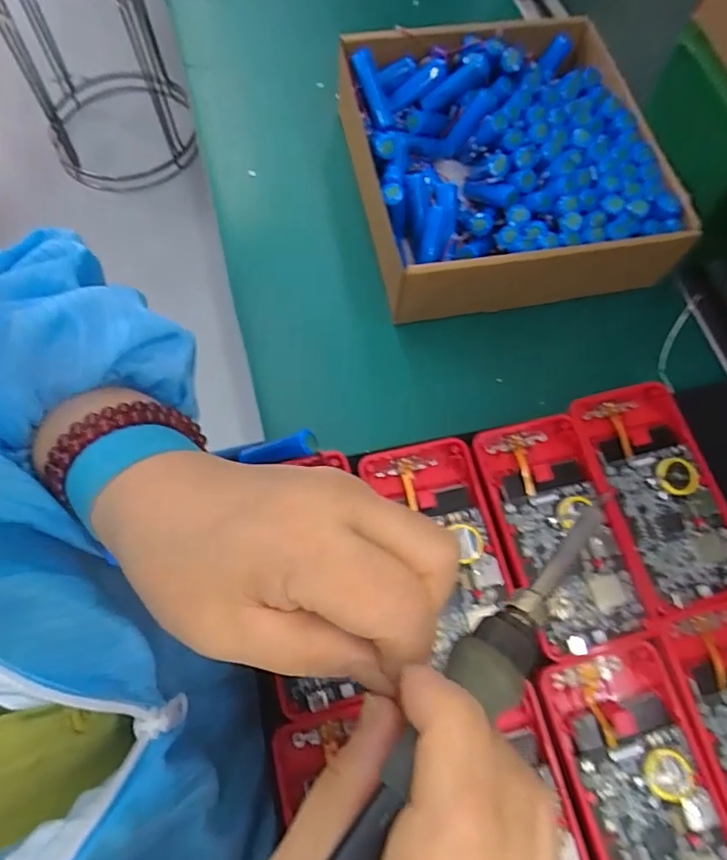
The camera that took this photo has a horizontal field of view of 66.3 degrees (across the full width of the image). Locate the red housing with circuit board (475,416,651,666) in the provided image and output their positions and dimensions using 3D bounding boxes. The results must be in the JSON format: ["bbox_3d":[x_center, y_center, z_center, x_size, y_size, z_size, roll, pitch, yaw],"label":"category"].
[{"bbox_3d":[0.105,0.053,0.300,0.061,0.010,0.120,-12,69,-7],"label":"red housing with circuit board"}]

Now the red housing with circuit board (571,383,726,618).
[{"bbox_3d":[0.166,0.033,0.309,0.062,0.009,0.123,-14,69,-8],"label":"red housing with circuit board"}]

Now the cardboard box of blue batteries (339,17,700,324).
[{"bbox_3d":[0.092,-0.181,0.379,0.191,0.054,0.197,-8,68,-6],"label":"cardboard box of blue batteries"}]

